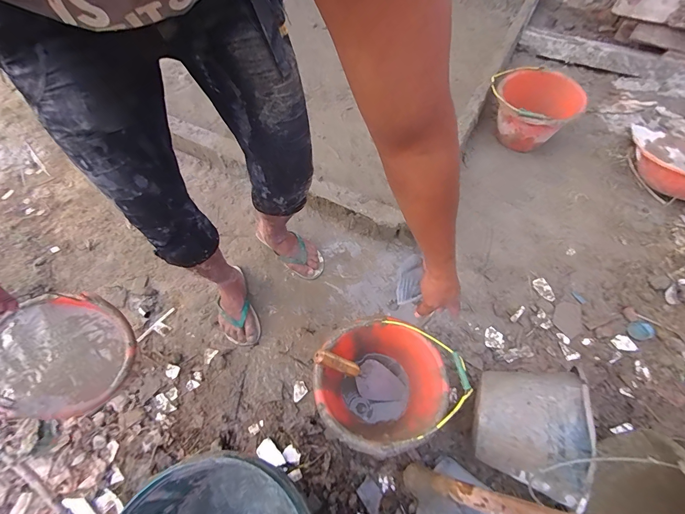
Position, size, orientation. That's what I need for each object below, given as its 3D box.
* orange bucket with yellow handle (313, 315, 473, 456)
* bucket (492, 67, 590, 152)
[{"bbox_3d":[0.094,0.301,0.797,0.287,0.222,0.275,-1,62,2],"label":"orange bucket with yellow handle"},{"bbox_3d":[0.682,-0.543,1.241,0.315,0.202,0.269,37,69,20],"label":"bucket"}]

